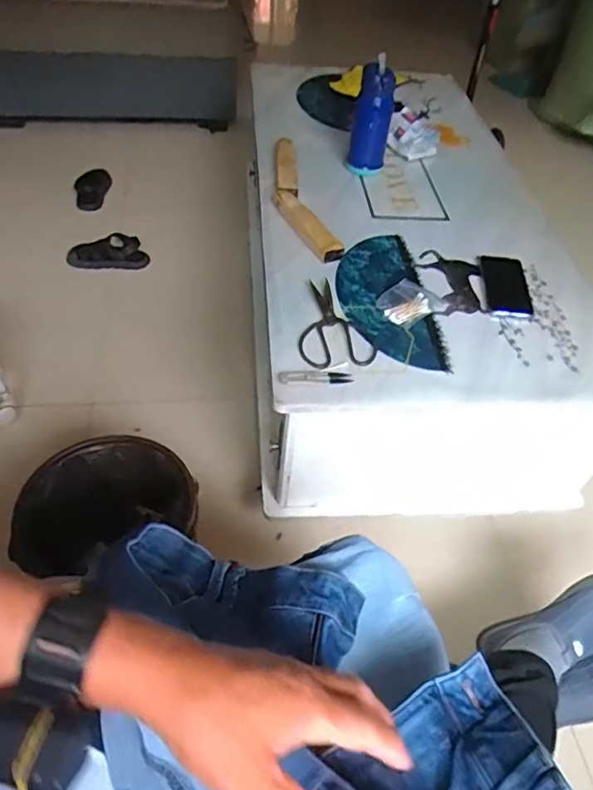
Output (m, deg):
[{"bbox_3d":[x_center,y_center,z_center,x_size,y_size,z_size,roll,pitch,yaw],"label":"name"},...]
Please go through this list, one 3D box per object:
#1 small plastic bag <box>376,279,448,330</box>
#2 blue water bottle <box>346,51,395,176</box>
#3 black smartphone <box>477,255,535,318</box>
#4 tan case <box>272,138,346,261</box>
[{"bbox_3d":[0.187,-0.154,0.943,0.115,0.010,0.083,-30,57,-27],"label":"small plastic bag"},{"bbox_3d":[0.154,-0.562,1.166,0.077,0.208,0.063,14,49,7],"label":"blue water bottle"},{"bbox_3d":[0.369,-0.192,1.001,0.076,0.010,0.163,6,48,1],"label":"black smartphone"},{"bbox_3d":[-0.003,-0.407,1.118,0.084,0.026,0.436,-7,50,-11],"label":"tan case"}]

